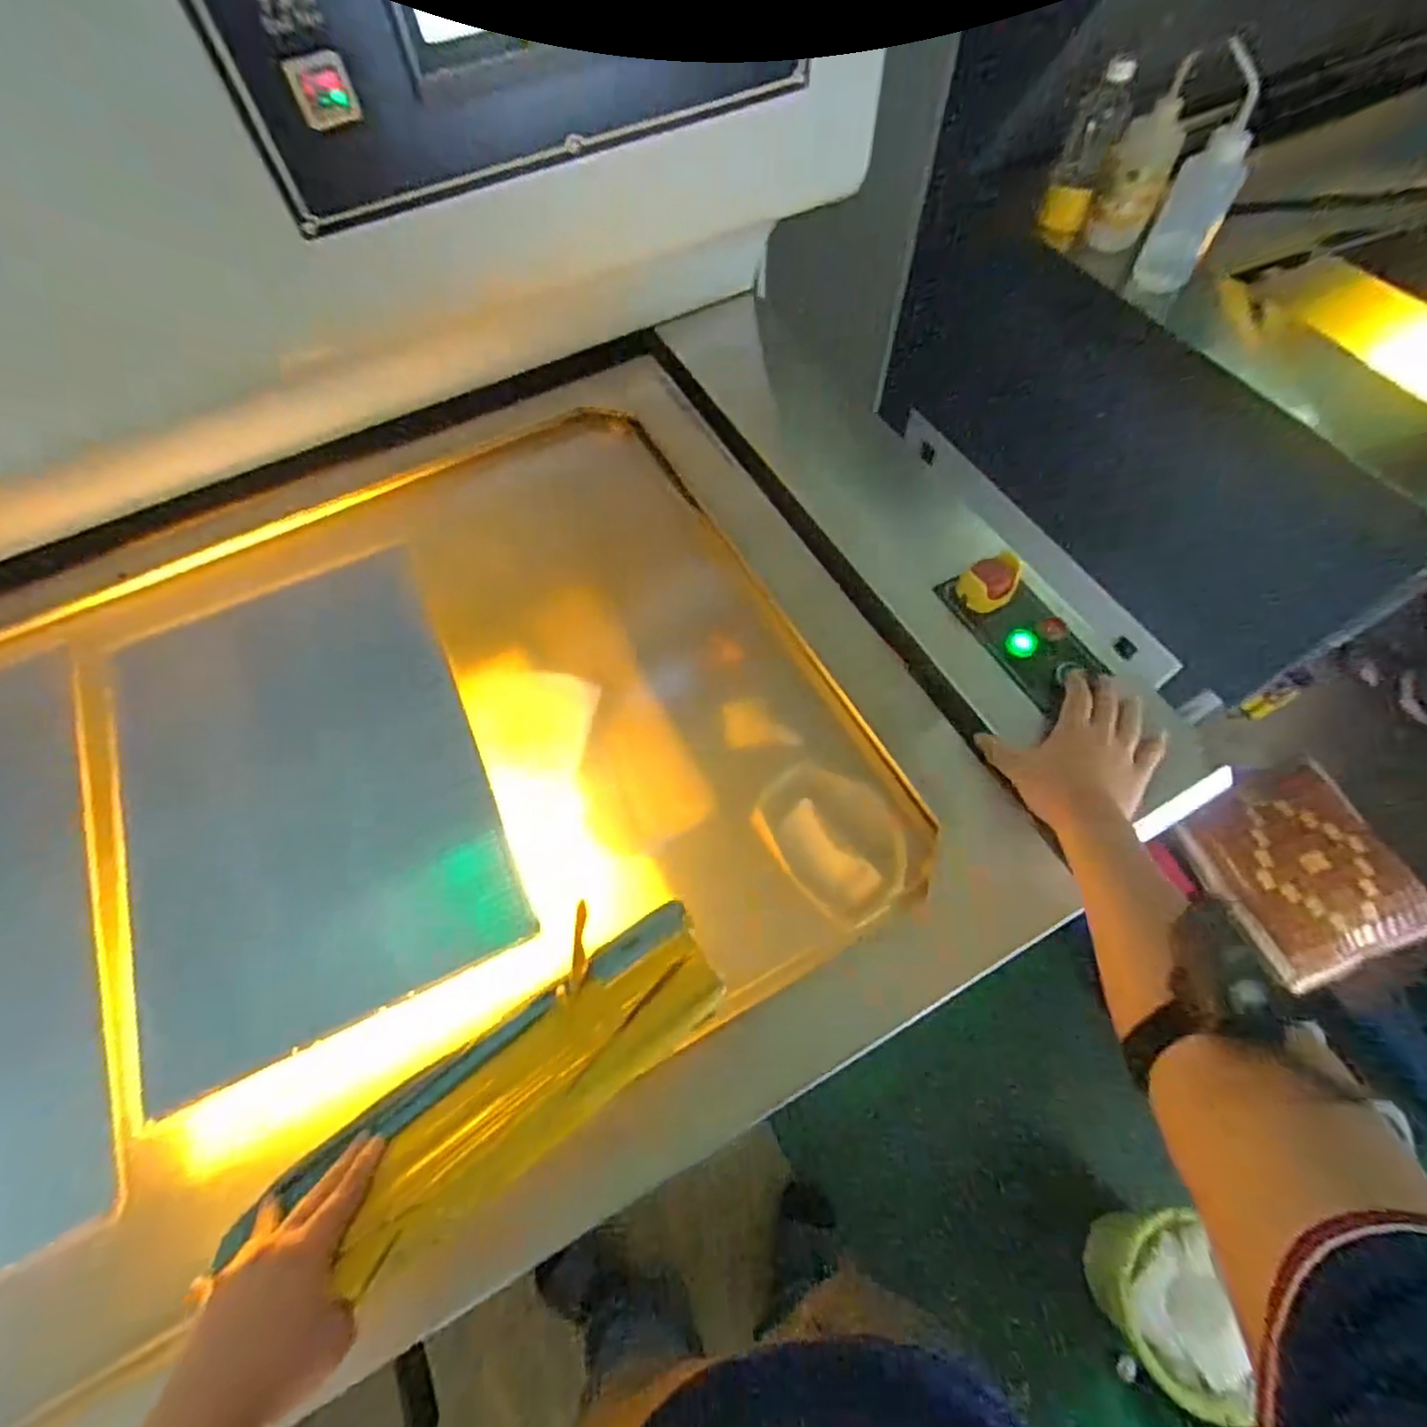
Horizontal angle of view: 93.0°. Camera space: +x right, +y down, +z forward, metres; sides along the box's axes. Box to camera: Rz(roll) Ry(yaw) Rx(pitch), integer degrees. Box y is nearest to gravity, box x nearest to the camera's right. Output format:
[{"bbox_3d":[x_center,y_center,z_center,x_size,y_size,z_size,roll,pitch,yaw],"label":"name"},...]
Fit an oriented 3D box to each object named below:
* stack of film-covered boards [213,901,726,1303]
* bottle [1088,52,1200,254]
[{"bbox_3d":[-0.176,0.285,0.500,0.404,0.043,0.159,-34,23,-14],"label":"stack of film-covered boards"},{"bbox_3d":[0.578,-0.742,0.920,0.061,0.206,0.076,13,63,9],"label":"bottle"}]

